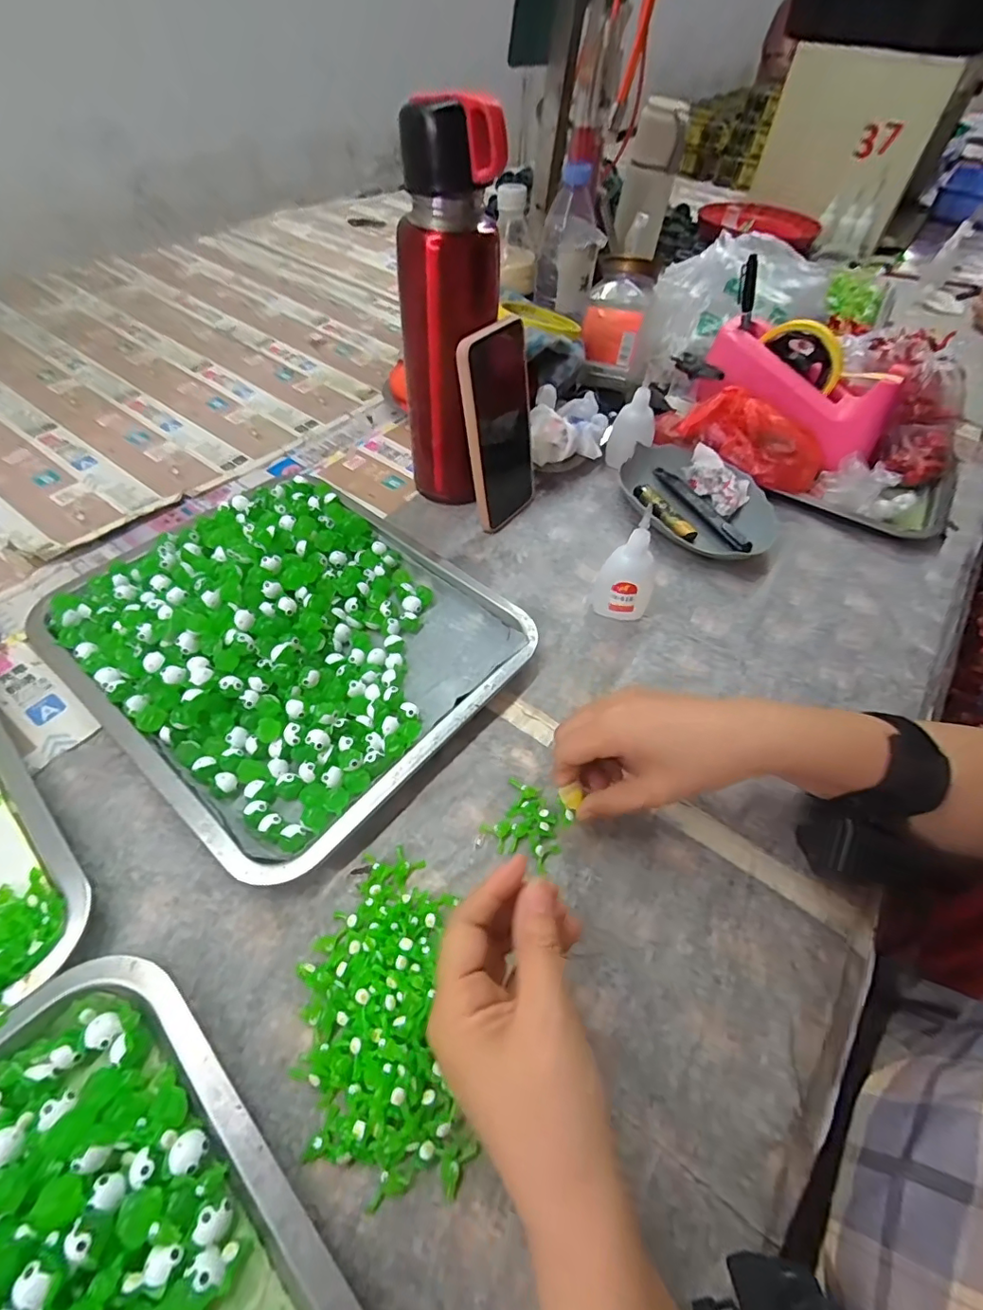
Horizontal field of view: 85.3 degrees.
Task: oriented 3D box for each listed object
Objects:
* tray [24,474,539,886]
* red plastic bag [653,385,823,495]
[{"bbox_3d":[-0.149,-0.020,0.397,0.300,0.039,0.260,34,58,20],"label":"tray"},{"bbox_3d":[0.254,-0.222,0.546,0.166,0.064,0.071,27,56,16],"label":"red plastic bag"}]

